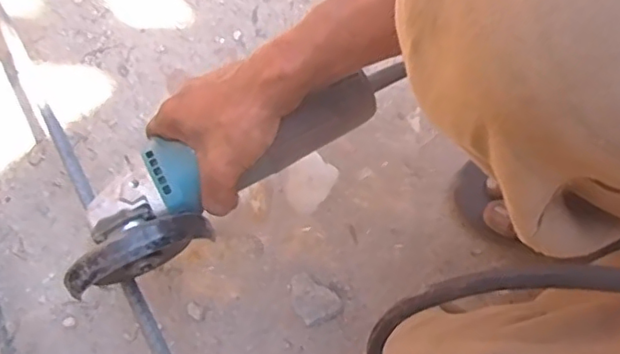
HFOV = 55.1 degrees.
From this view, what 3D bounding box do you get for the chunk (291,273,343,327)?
[{"bbox_3d":[0.002,0.122,0.587,0.055,0.019,0.037,37,75,10],"label":"chunk"}]

